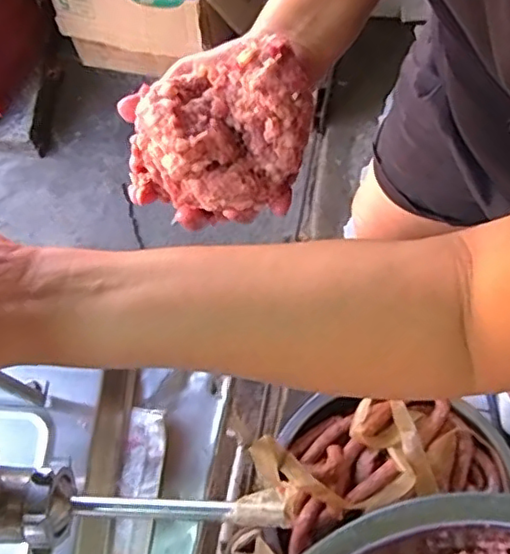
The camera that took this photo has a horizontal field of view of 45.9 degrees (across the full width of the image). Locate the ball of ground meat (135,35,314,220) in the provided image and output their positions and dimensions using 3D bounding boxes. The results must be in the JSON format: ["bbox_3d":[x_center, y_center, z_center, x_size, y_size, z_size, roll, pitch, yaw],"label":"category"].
[{"bbox_3d":[-0.020,-0.086,0.375,0.111,0.067,0.087,-25,70,-8],"label":"ball of ground meat"}]

